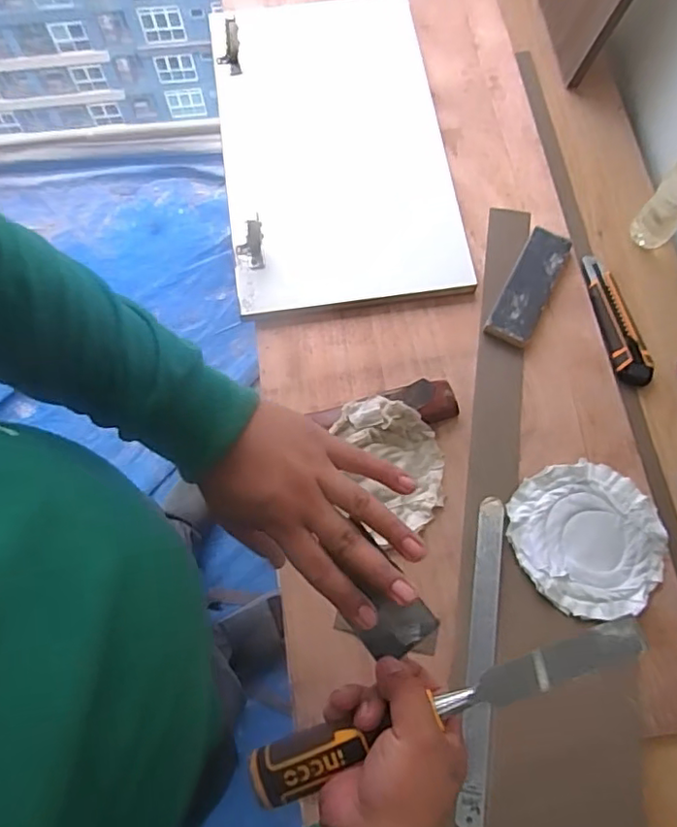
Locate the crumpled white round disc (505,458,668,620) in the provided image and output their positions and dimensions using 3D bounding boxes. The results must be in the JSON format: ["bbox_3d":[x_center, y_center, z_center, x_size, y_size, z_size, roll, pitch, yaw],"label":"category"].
[{"bbox_3d":[0.295,0.145,0.689,0.172,0.019,0.173,0,71,0],"label":"crumpled white round disc"}]

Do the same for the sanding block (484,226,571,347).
[{"bbox_3d":[0.258,-0.174,0.793,0.057,0.016,0.182,26,73,9],"label":"sanding block"}]

